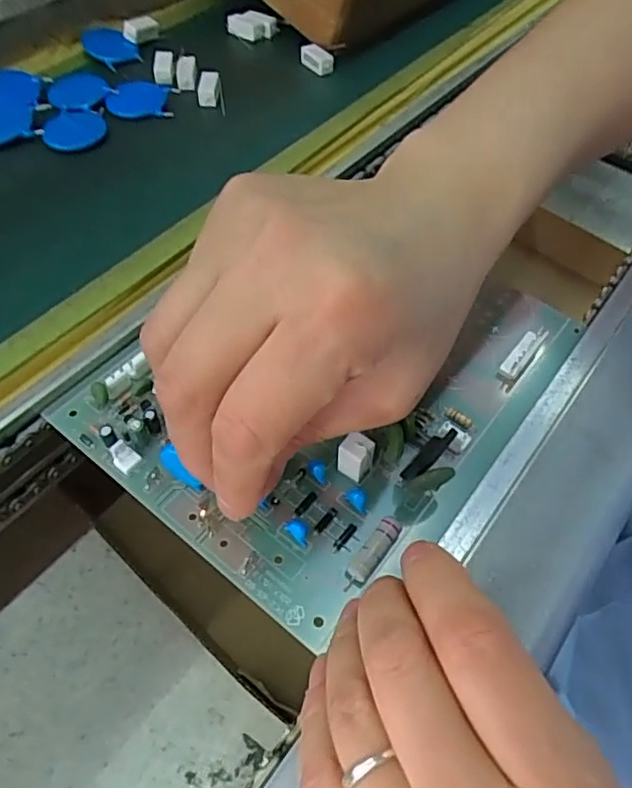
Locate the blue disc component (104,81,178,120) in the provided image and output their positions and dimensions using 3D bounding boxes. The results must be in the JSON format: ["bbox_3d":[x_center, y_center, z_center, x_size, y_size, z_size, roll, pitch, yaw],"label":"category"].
[{"bbox_3d":[-0.099,-0.168,0.344,0.037,0.008,0.029,2,55,-3],"label":"blue disc component"}]

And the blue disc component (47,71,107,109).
[{"bbox_3d":[-0.134,-0.171,0.341,0.031,0.004,0.033,-18,58,-16],"label":"blue disc component"}]

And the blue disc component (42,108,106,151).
[{"bbox_3d":[-0.130,-0.144,0.328,0.031,0.006,0.032,-4,56,-7],"label":"blue disc component"}]

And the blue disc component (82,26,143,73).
[{"bbox_3d":[-0.125,-0.213,0.370,0.026,0.010,0.035,-35,65,-25],"label":"blue disc component"}]

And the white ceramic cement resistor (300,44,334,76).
[{"bbox_3d":[0.000,-0.203,0.367,0.009,0.011,0.023,-26,61,-21],"label":"white ceramic cement resistor"}]

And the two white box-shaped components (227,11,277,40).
[{"bbox_3d":[-0.042,-0.238,0.391,0.029,0.012,0.017,33,59,17],"label":"two white box-shaped components"}]

